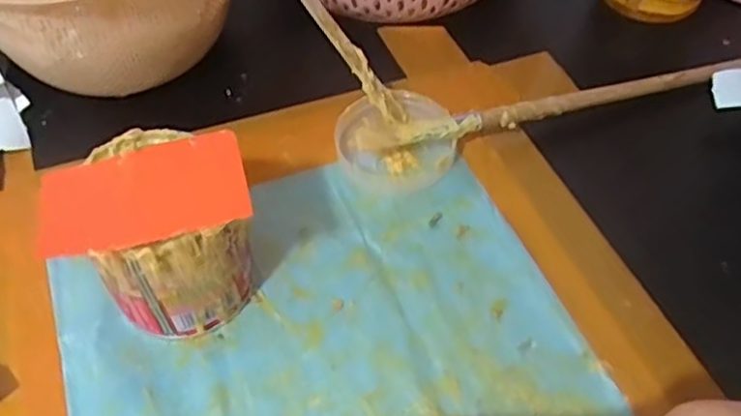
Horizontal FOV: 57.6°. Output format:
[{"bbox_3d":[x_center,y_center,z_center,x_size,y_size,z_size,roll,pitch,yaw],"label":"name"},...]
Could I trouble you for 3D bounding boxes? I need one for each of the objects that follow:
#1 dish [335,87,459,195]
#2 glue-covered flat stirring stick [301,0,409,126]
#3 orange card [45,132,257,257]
[{"bbox_3d":[0.015,-0.040,0.366,0.064,0.025,0.061,0,52,0],"label":"dish"},{"bbox_3d":[-0.015,-0.091,0.372,0.012,0.006,0.108,-45,103,-29],"label":"glue-covered flat stirring stick"},{"bbox_3d":[-0.089,-0.007,0.266,0.077,0.004,0.048,-14,52,-12],"label":"orange card"}]

